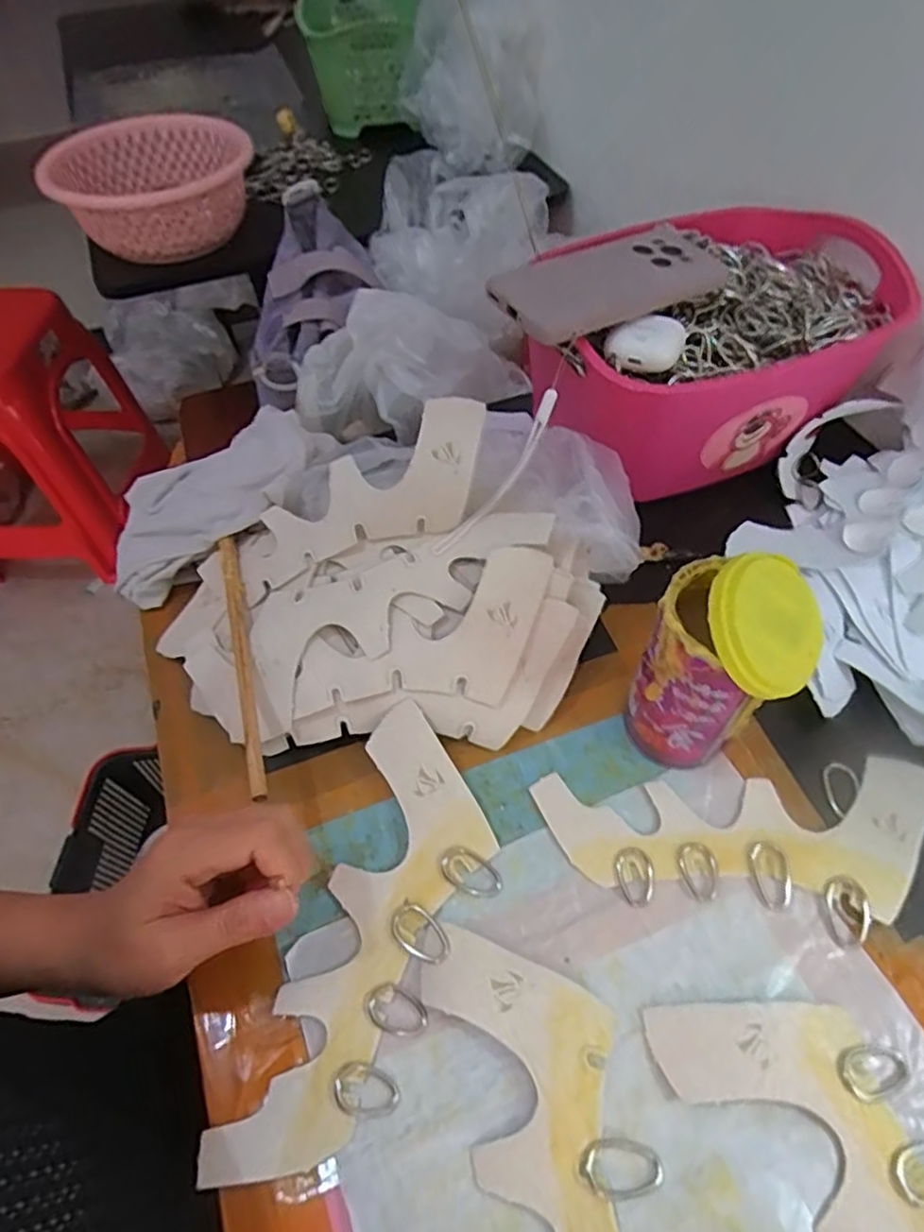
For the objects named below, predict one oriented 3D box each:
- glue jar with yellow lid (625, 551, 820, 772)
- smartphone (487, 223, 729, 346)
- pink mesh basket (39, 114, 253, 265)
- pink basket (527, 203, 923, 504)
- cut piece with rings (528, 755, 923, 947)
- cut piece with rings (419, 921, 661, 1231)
[{"bbox_3d":[0.130,0.030,0.341,0.068,0.149,0.056,26,60,18],"label":"glue jar with yellow lid"},{"bbox_3d":[0.104,-0.230,0.444,0.161,0.014,0.079,-25,62,-17],"label":"smartphone"},{"bbox_3d":[-0.357,-0.501,0.761,0.213,0.103,0.256,-18,57,-11],"label":"pink mesh basket"},{"bbox_3d":[0.182,-0.211,0.512,0.300,0.115,0.188,-22,58,-13],"label":"pink basket"},{"bbox_3d":[0.157,0.127,0.358,0.219,0.007,0.087,-2,55,0],"label":"cut piece with rings"},{"bbox_3d":[0.042,0.249,0.274,0.079,0.009,0.215,-11,56,-6],"label":"cut piece with rings"}]

